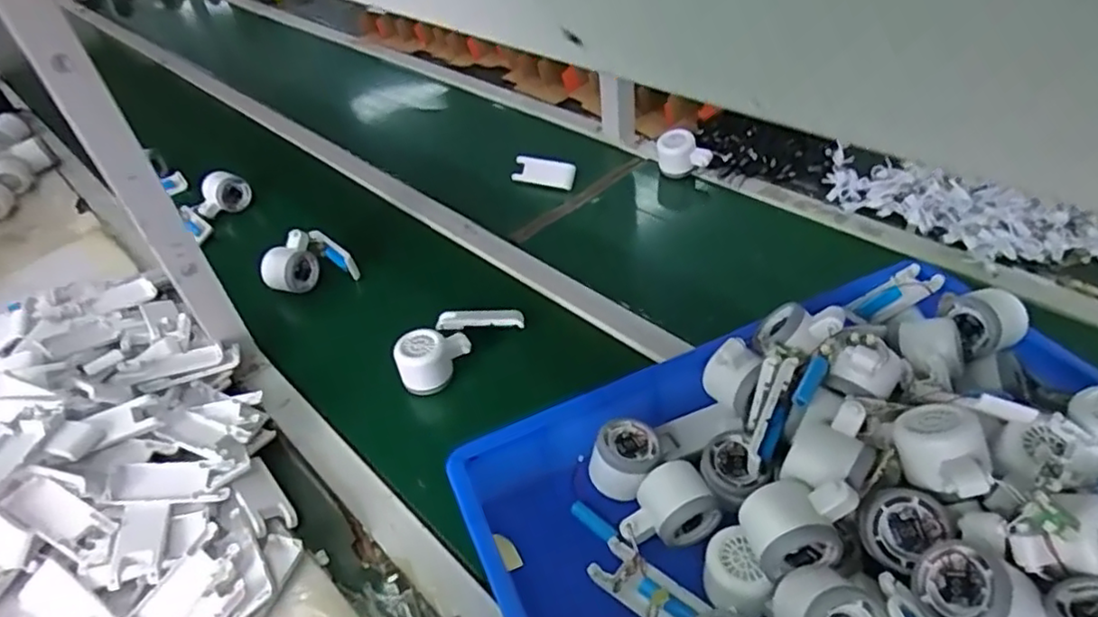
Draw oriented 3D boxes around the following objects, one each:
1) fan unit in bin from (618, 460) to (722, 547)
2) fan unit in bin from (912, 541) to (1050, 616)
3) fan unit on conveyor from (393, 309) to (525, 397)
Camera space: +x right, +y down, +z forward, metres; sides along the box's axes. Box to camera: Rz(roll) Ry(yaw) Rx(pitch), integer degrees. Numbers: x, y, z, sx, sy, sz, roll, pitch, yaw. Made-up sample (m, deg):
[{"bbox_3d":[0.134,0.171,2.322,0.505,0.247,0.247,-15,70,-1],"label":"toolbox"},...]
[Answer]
[{"bbox_3d":[0.099,0.171,0.559,0.082,0.051,0.056,-20,44,-14],"label":"fan unit in bin"},{"bbox_3d":[0.274,0.190,0.423,0.067,0.051,0.060,-51,23,15],"label":"fan unit in bin"},{"bbox_3d":[-0.111,0.030,0.763,0.070,0.054,0.164,30,54,34],"label":"fan unit on conveyor"}]

